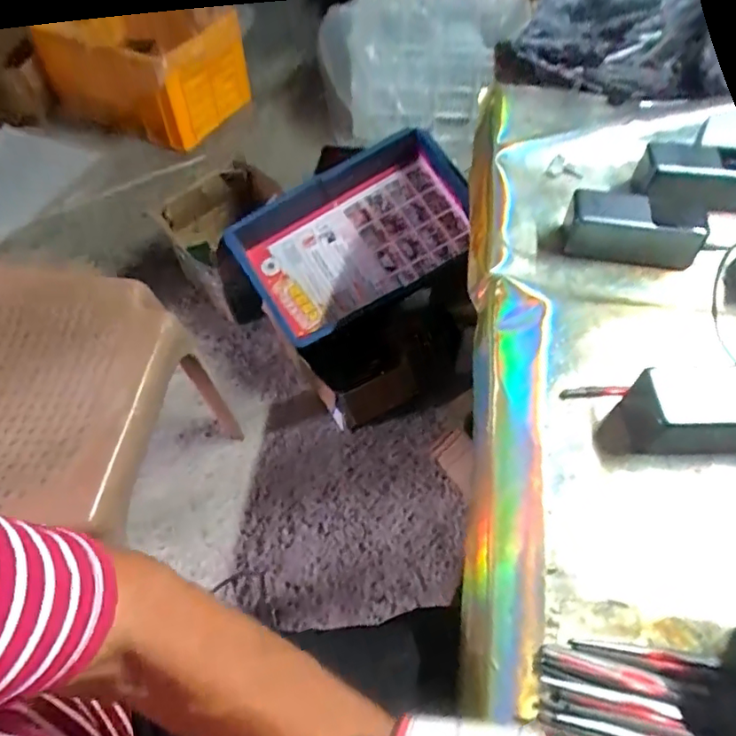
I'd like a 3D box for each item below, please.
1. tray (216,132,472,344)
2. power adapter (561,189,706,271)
[{"bbox_3d":[-0.011,-0.237,1.020,0.430,0.085,0.268,-29,86,-1],"label":"tray"},{"bbox_3d":[0.261,-0.137,0.559,0.131,0.049,0.052,8,55,7],"label":"power adapter"}]

